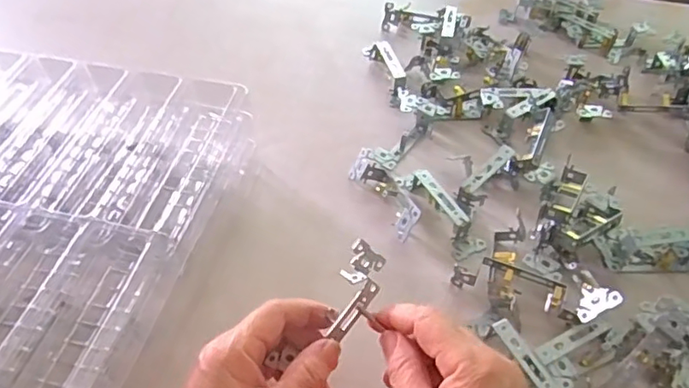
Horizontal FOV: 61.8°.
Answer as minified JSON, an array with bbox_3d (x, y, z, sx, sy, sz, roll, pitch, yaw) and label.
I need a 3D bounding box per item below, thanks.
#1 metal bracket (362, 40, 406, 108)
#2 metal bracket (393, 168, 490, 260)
[{"bbox_3d":[0.050,-0.136,0.644,0.023,0.024,0.117,-12,51,-11],"label":"metal bracket"},{"bbox_3d":[0.087,0.010,0.521,0.029,0.027,0.103,-22,53,-18],"label":"metal bracket"}]

